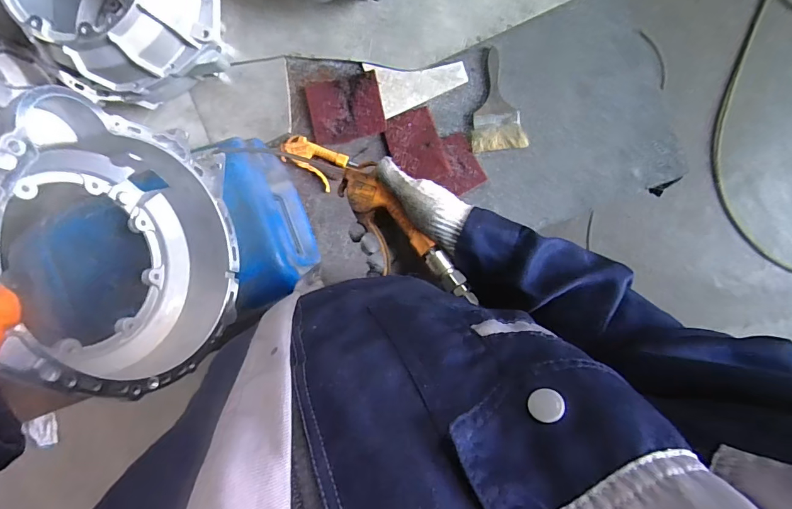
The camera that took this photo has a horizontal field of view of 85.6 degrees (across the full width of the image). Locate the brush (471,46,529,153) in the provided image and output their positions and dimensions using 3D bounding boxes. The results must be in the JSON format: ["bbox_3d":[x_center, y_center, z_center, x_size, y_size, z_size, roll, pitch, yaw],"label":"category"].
[{"bbox_3d":[0.200,-0.312,0.860,0.106,0.021,0.200,-6,92,5],"label":"brush"}]

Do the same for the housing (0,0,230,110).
[{"bbox_3d":[-0.478,-0.468,0.752,0.310,0.219,0.341,0,93,5],"label":"housing"}]

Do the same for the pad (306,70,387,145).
[{"bbox_3d":[-0.103,-0.302,0.882,0.151,0.016,0.127,-9,92,5],"label":"pad"}]

